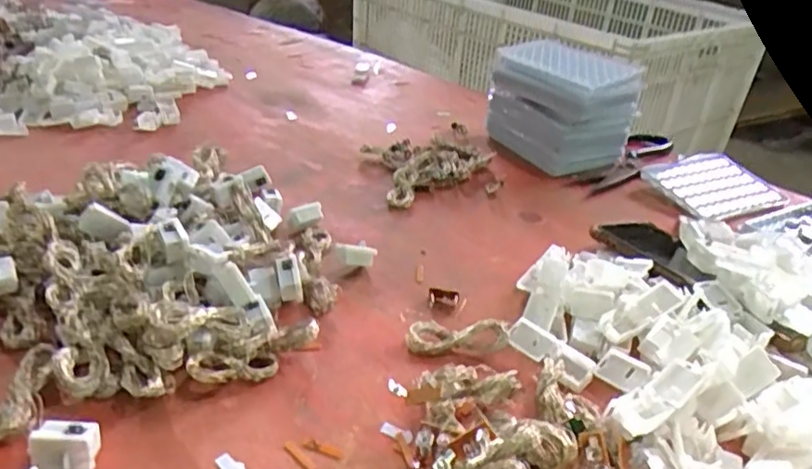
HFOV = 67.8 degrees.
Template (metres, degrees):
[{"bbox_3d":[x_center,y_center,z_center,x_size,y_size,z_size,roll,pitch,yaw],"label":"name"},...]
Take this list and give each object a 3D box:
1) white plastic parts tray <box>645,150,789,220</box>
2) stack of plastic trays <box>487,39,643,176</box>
[{"bbox_3d":[0.308,-0.050,0.603,0.125,0.012,0.098,-10,34,-23],"label":"white plastic parts tray"},{"bbox_3d":[0.170,-0.137,0.646,0.123,0.102,0.135,-8,33,-20],"label":"stack of plastic trays"}]

